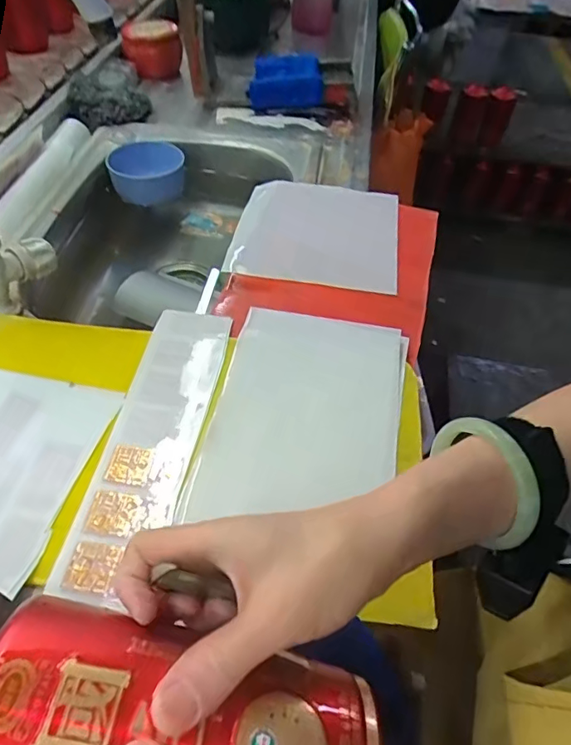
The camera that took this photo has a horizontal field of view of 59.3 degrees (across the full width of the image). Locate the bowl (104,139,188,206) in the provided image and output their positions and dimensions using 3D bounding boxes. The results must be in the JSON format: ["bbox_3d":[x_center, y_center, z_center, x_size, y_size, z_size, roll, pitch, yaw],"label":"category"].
[{"bbox_3d":[-0.210,-0.309,0.768,0.108,0.058,0.102,-2,51,-8],"label":"bowl"}]

